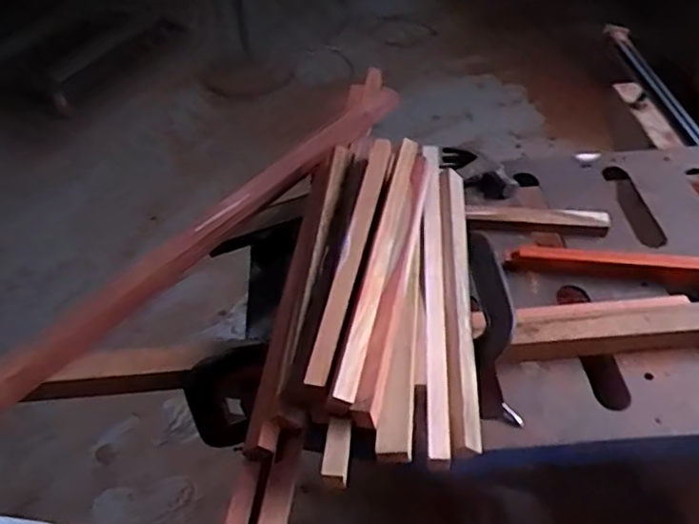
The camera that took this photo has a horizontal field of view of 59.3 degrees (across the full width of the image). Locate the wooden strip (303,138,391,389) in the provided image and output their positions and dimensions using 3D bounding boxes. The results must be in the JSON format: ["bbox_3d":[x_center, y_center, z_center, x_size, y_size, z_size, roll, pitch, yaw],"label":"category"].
[{"bbox_3d":[0.004,-0.020,0.676,0.023,0.025,0.358,7,47,11],"label":"wooden strip"}]

